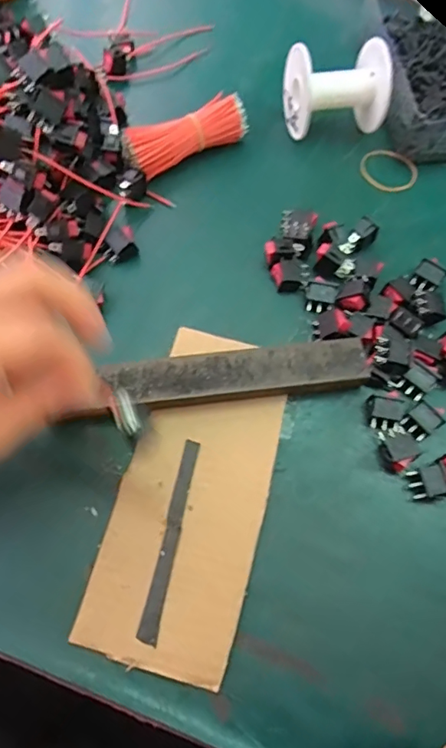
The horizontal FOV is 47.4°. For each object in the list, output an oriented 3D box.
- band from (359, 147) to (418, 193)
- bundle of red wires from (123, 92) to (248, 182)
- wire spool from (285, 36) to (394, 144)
[{"bbox_3d":[0.136,-0.168,0.416,0.047,0.007,0.038,26,68,8],"label":"band"},{"bbox_3d":[-0.030,-0.186,0.399,0.099,0.032,0.030,-30,72,-15],"label":"bundle of red wires"},{"bbox_3d":[0.090,-0.224,0.406,0.077,0.060,0.060,-11,68,-8],"label":"wire spool"}]

